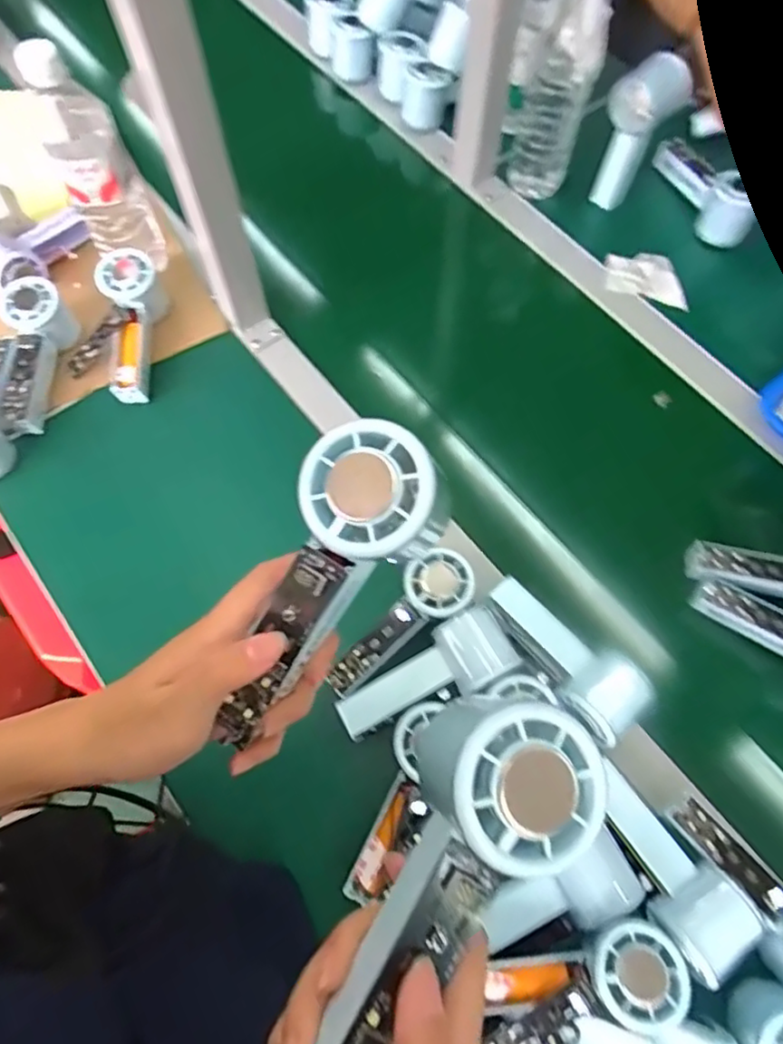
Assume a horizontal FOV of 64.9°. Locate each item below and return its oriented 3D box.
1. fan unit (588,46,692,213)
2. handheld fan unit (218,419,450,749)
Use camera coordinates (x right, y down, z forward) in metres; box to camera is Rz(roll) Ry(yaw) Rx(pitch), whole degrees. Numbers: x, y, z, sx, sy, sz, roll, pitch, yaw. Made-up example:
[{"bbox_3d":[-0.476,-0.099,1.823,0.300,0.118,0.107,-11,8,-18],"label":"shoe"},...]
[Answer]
[{"bbox_3d":[0.276,-0.435,0.698,0.057,0.151,0.078,42,74,15],"label":"fan unit"},{"bbox_3d":[-0.029,0.029,0.270,0.061,0.027,0.148,33,99,12],"label":"handheld fan unit"}]

